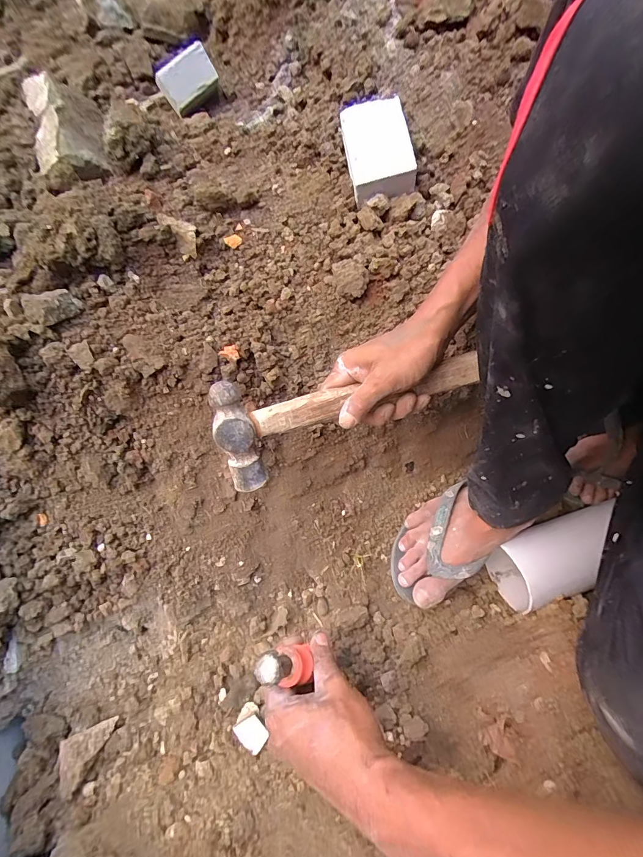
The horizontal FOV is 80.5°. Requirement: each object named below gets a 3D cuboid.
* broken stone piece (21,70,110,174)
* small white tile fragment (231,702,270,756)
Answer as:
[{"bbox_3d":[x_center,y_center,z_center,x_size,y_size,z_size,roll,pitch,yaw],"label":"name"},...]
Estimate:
[{"bbox_3d":[-0.336,-0.408,0.496,0.090,0.051,0.193,-16,63,-12],"label":"broken stone piece"},{"bbox_3d":[-0.075,0.322,0.410,0.040,0.015,0.030,40,65,18],"label":"small white tile fragment"}]

